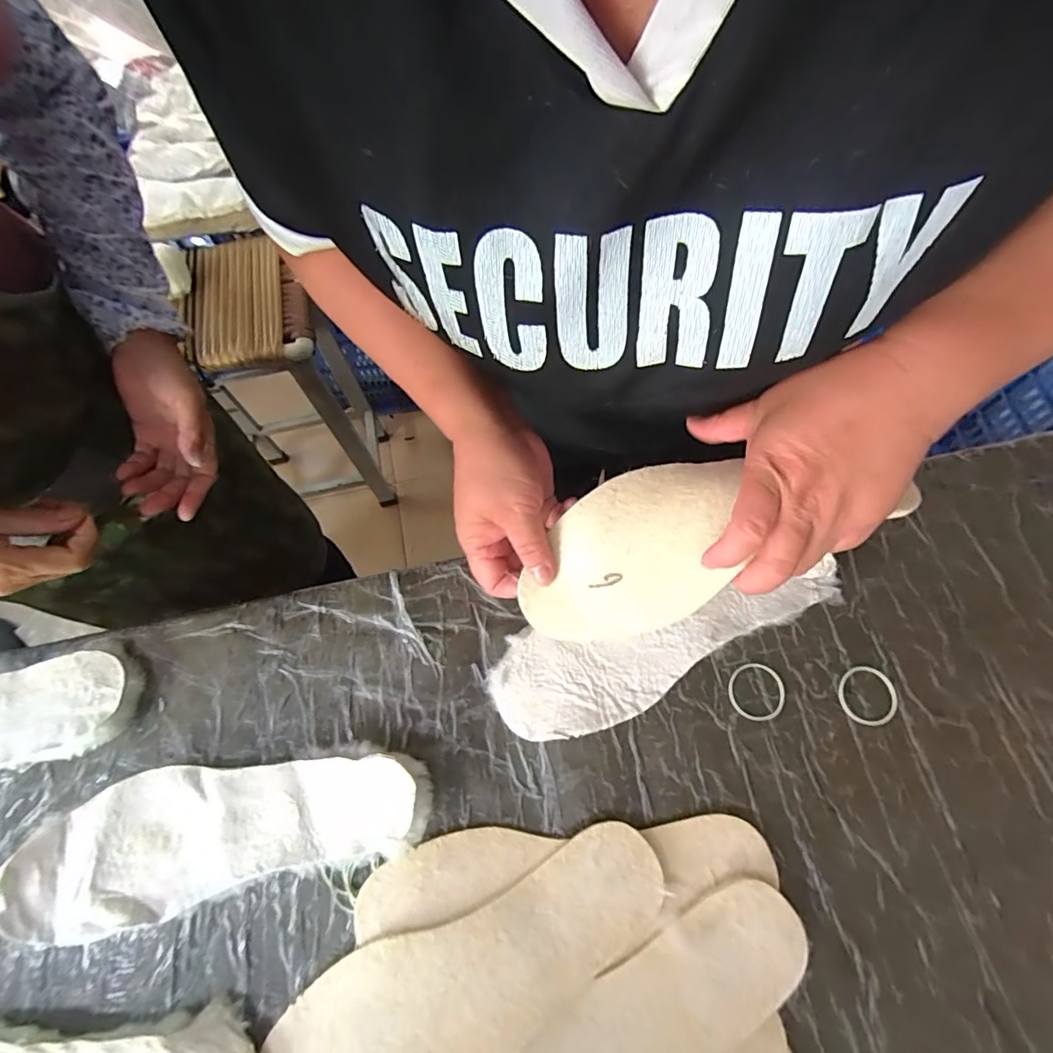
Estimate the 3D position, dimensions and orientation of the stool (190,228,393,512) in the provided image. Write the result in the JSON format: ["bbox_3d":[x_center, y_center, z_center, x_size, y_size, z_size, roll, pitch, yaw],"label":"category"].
[{"bbox_3d":[-0.438,-0.265,1.091,0.210,0.579,0.277,-10,67,-2],"label":"stool"}]

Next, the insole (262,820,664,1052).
[{"bbox_3d":[-0.032,0.287,0.320,0.262,0.009,0.092,-23,61,-8],"label":"insole"}]

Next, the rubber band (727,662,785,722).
[{"bbox_3d":[0.177,0.127,0.395,0.042,0.004,0.043,-1,67,2],"label":"rubber band"}]

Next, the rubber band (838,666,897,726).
[{"bbox_3d":[0.260,0.128,0.389,0.043,0.004,0.043,4,68,4],"label":"rubber band"}]

